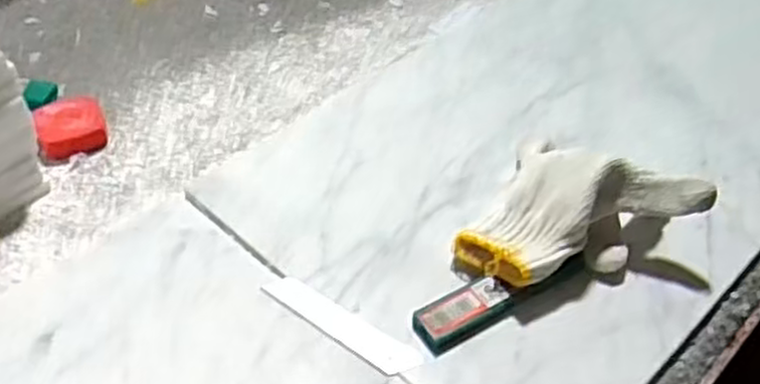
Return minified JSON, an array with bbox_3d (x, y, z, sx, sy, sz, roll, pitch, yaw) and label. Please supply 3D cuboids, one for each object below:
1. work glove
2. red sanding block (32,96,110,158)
[{"bbox_3d":[0.118,0.018,0.484,0.117,0.062,0.117,33,53,25],"label":"work glove"},{"bbox_3d":[-0.228,-0.050,0.579,0.046,0.019,0.045,-15,49,-17],"label":"red sanding block"}]

